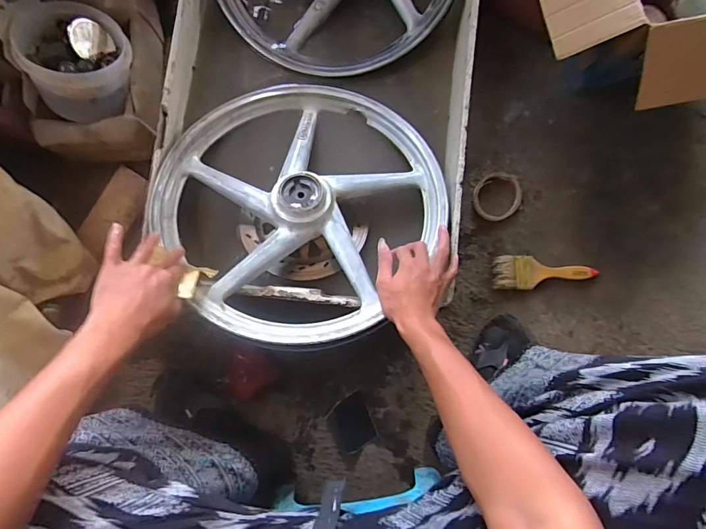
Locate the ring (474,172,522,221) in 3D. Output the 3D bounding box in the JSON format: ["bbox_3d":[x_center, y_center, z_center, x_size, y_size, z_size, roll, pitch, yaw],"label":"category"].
[{"bbox_3d":[0.258,-0.120,0.712,0.082,0.018,0.090,0,86,-3],"label":"ring"}]

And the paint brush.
[{"bbox_3d":[0.333,0.016,0.704,0.176,0.029,0.059,2,85,-2],"label":"paint brush"}]

